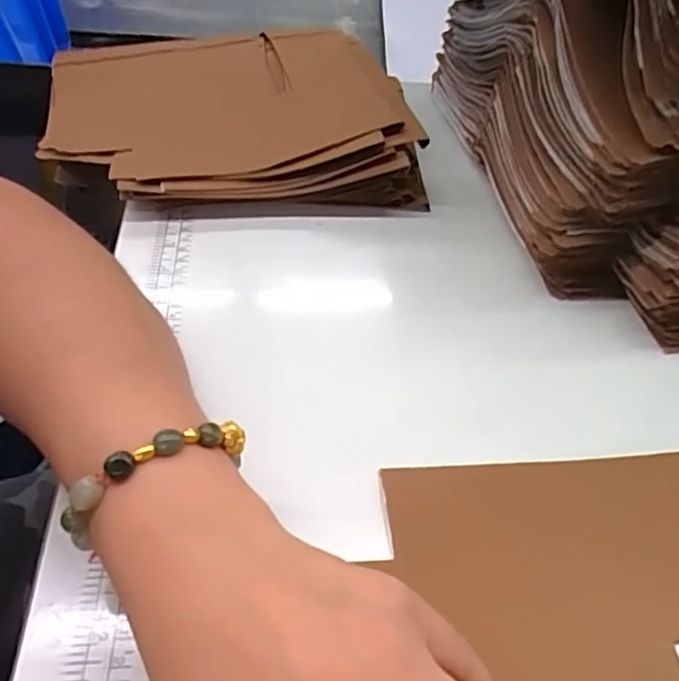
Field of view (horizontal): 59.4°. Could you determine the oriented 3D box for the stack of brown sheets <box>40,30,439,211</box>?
[{"bbox_3d":[-0.085,-0.184,0.469,0.286,0.048,0.226,0,49,-7],"label":"stack of brown sheets"}]

